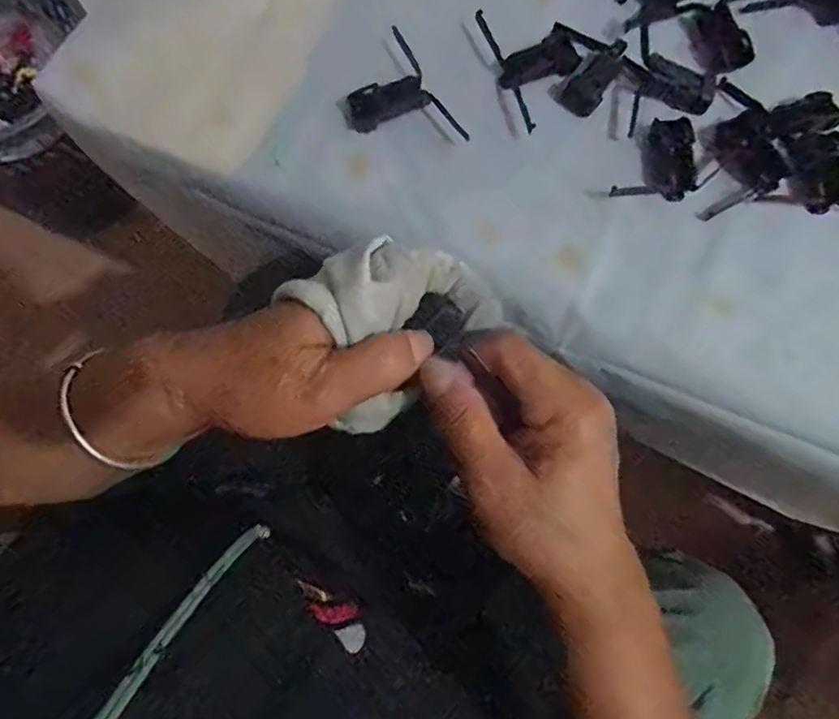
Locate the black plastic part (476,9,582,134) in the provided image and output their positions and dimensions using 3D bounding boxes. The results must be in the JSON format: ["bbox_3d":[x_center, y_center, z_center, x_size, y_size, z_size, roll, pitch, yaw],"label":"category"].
[{"bbox_3d":[0.072,-0.177,0.340,0.050,0.010,0.078,-21,77,-7],"label":"black plastic part"}]

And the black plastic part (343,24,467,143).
[{"bbox_3d":[-0.014,-0.148,0.332,0.053,0.011,0.077,-33,78,-10],"label":"black plastic part"}]

